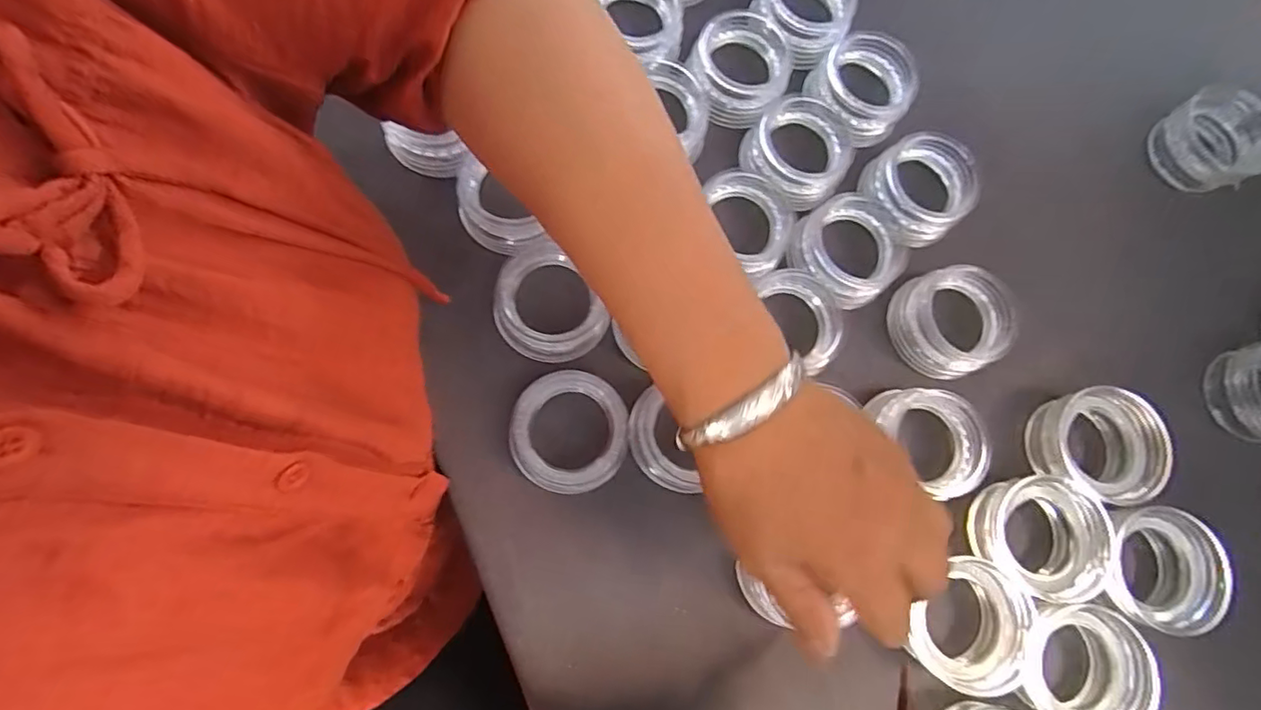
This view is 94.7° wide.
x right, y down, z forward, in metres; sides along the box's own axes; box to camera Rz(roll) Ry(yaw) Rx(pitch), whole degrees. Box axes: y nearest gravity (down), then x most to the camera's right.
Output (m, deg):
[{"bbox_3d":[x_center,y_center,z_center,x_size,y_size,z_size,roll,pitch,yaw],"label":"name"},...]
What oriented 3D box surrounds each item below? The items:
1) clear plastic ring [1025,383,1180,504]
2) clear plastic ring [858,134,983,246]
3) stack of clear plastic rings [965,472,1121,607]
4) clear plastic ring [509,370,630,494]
[{"bbox_3d":[0.283,0.054,0.353,0.059,0.036,0.064,1,78,-6],"label":"clear plastic ring"},{"bbox_3d":[0.186,-0.108,0.375,0.067,0.032,0.066,28,77,1],"label":"clear plastic ring"},{"bbox_3d":[0.235,0.104,0.330,0.078,0.021,0.064,10,77,-4],"label":"stack of clear plastic rings"},{"bbox_3d":[-0.034,0.044,0.325,0.063,0.026,0.065,1,78,-6],"label":"clear plastic ring"}]

